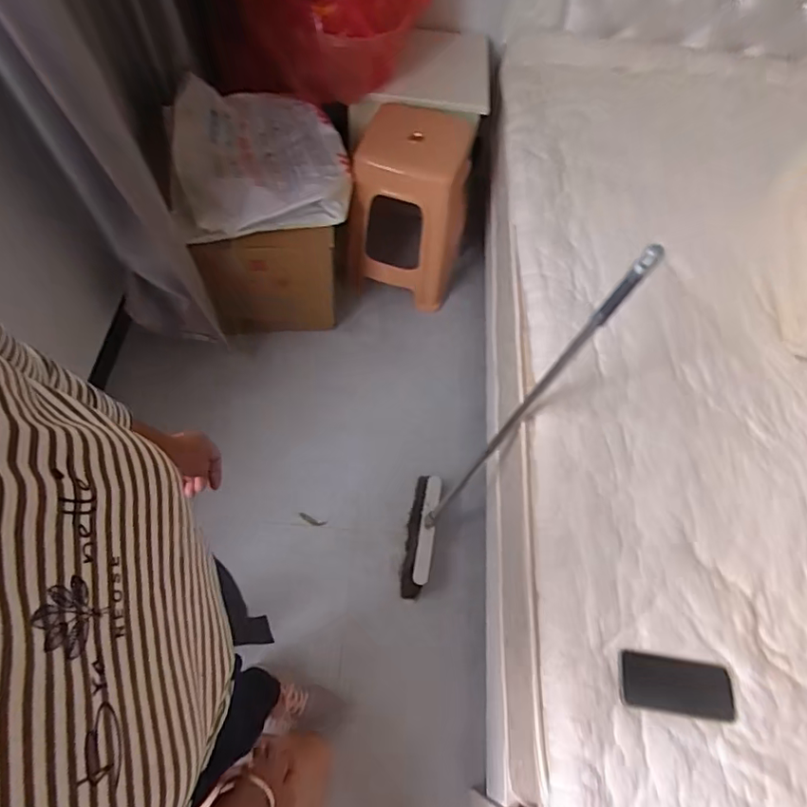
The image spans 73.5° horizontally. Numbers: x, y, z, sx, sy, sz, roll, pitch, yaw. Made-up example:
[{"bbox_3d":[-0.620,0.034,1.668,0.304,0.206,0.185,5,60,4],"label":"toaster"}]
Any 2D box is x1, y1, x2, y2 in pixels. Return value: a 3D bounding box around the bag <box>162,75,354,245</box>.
[{"bbox_3d":[-0.416,-0.685,1.552,0.500,0.167,0.525,-9,62,-10],"label":"bag"}]

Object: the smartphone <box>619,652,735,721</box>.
[{"bbox_3d":[0.419,0.433,0.828,0.168,0.010,0.080,9,60,0],"label":"smartphone"}]

